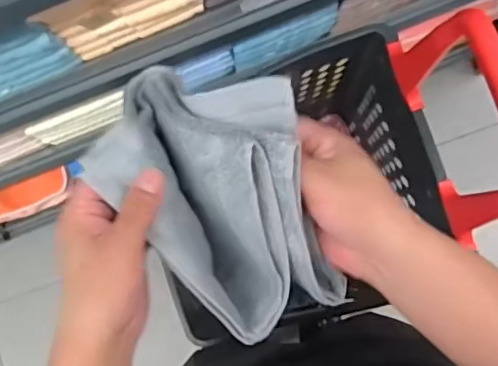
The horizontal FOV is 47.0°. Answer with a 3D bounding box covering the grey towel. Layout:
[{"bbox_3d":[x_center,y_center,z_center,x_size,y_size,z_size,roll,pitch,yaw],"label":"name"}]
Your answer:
[{"bbox_3d":[-0.023,0.005,0.414,0.134,0.112,0.211,-17,83,3],"label":"grey towel"}]

